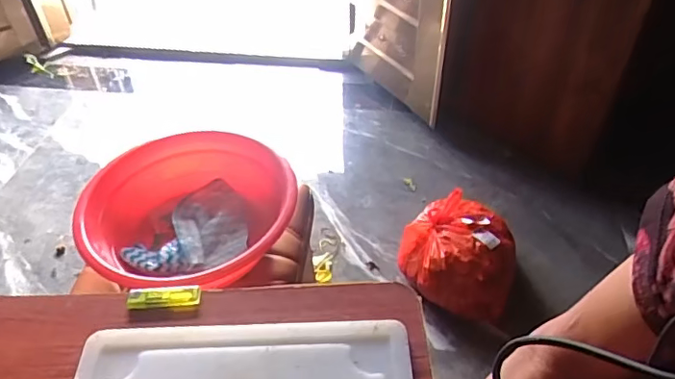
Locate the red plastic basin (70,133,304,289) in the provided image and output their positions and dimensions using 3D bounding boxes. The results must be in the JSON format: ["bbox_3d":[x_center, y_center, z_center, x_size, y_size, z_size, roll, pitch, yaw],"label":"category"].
[{"bbox_3d":[-0.214,0.037,0.810,0.292,0.086,0.316,-1,43,1],"label":"red plastic basin"}]

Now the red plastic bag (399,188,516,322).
[{"bbox_3d":[0.257,0.150,1.204,0.224,0.150,0.239,-6,43,-5],"label":"red plastic bag"}]

